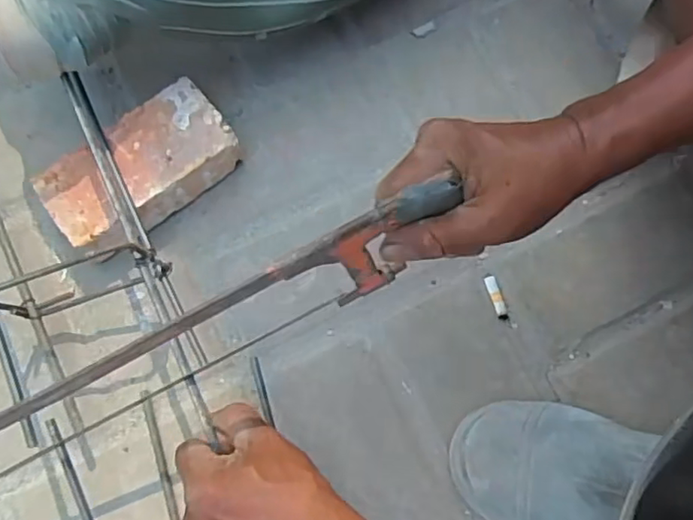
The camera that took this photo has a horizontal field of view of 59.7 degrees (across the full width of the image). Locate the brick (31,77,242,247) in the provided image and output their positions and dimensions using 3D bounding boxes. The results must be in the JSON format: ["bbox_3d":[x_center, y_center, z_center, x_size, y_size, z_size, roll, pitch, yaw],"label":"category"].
[{"bbox_3d":[-0.171,-0.076,0.509,0.152,0.044,0.082,-36,80,-9],"label":"brick"}]

